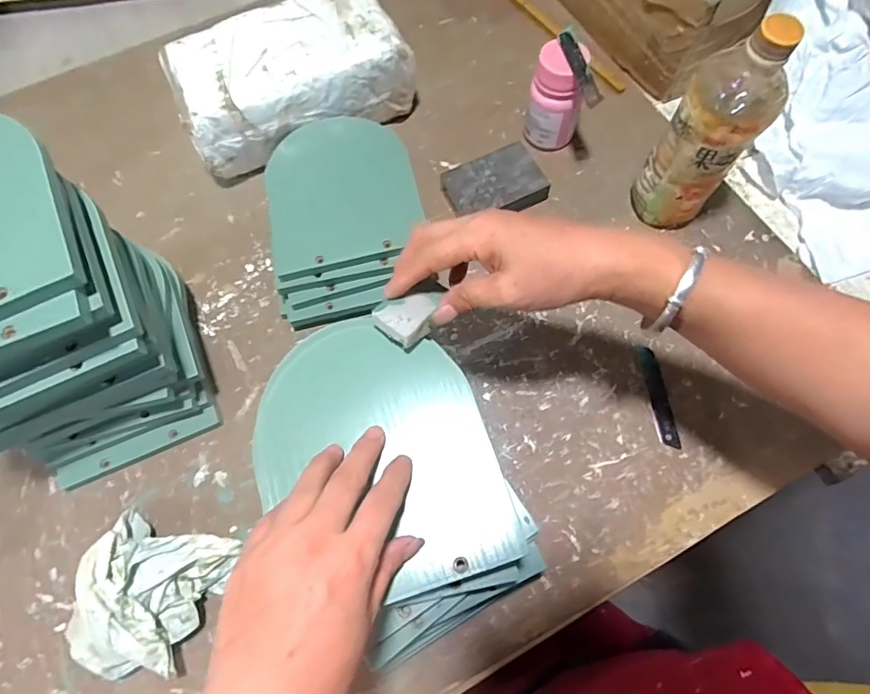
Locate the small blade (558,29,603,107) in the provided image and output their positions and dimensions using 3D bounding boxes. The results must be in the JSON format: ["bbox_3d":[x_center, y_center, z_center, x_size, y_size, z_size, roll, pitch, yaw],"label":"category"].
[{"bbox_3d":[0.142,-0.277,0.482,0.018,0.010,0.093,-14,70,-3],"label":"small blade"}]

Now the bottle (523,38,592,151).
[{"bbox_3d":[0.129,-0.264,0.524,0.057,0.101,0.052,13,71,7],"label":"bottle"}]

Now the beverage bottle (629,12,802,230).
[{"bbox_3d":[0.241,-0.185,0.439,0.056,0.205,0.071,-42,74,-13],"label":"beverage bottle"}]

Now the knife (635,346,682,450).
[{"bbox_3d":[0.207,0.044,0.452,0.018,0.004,0.098,-7,70,-1],"label":"knife"}]

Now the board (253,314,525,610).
[{"bbox_3d":[-0.040,0.067,0.318,0.145,0.012,0.178,-18,70,-5],"label":"board"}]

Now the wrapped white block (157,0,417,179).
[{"bbox_3d":[-0.157,-0.287,0.544,0.248,0.114,0.119,-26,71,-8],"label":"wrapped white block"}]

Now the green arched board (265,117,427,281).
[{"bbox_3d":[-0.093,-0.159,0.478,0.141,0.014,0.165,-13,70,-3],"label":"green arched board"}]

